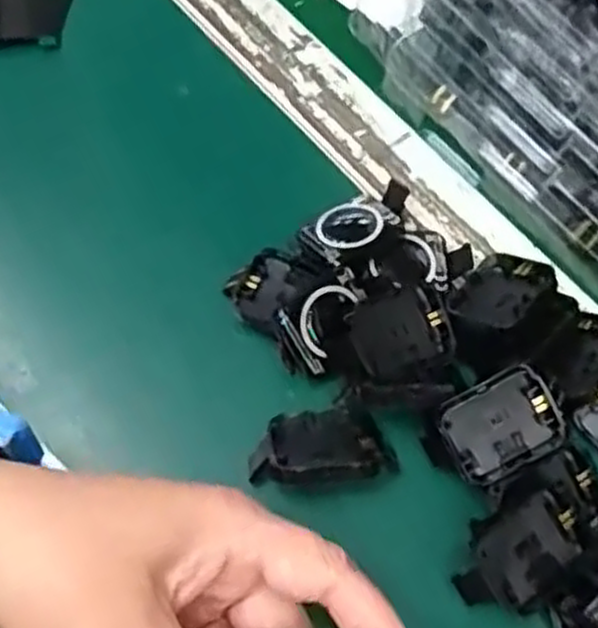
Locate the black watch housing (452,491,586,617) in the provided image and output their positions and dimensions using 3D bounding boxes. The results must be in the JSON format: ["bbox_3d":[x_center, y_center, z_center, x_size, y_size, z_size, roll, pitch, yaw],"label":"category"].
[{"bbox_3d":[0.078,0.085,0.281,0.047,0.008,0.034,-22,92,-16],"label":"black watch housing"}]

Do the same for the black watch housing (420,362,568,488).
[{"bbox_3d":[0.072,0.041,0.295,0.048,0.013,0.036,-20,103,4],"label":"black watch housing"}]

